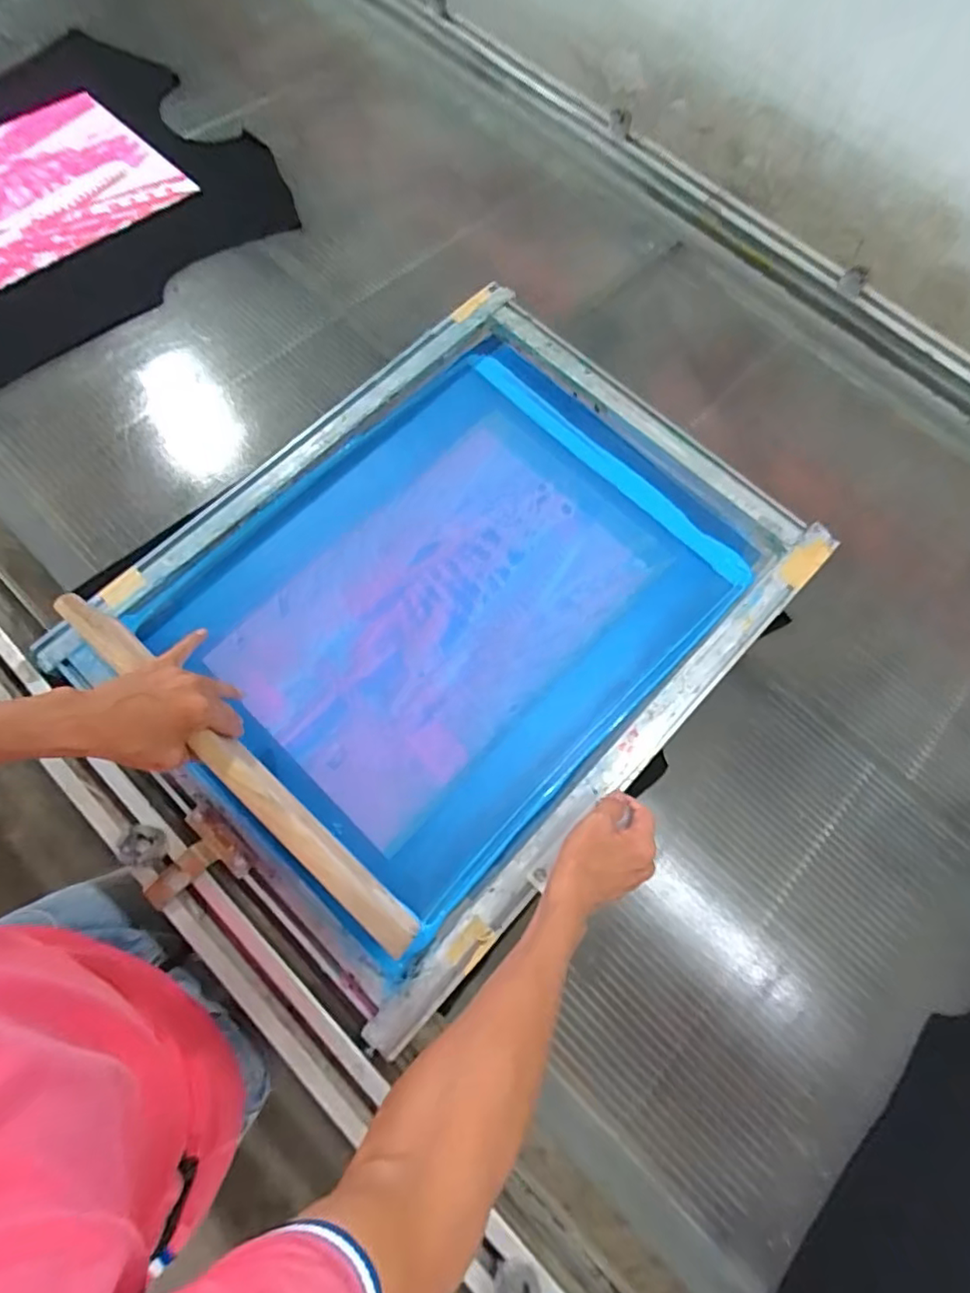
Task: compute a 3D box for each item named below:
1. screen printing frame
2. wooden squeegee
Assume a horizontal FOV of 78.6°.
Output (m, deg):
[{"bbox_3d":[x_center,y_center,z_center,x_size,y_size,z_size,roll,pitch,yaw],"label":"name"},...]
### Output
[{"bbox_3d":[-0.029,-0.053,0.689,0.701,0.050,0.555,-43,80,-12],"label":"screen printing frame"},{"bbox_3d":[-0.229,0.114,0.551,0.443,0.066,0.034,44,73,2],"label":"wooden squeegee"}]

